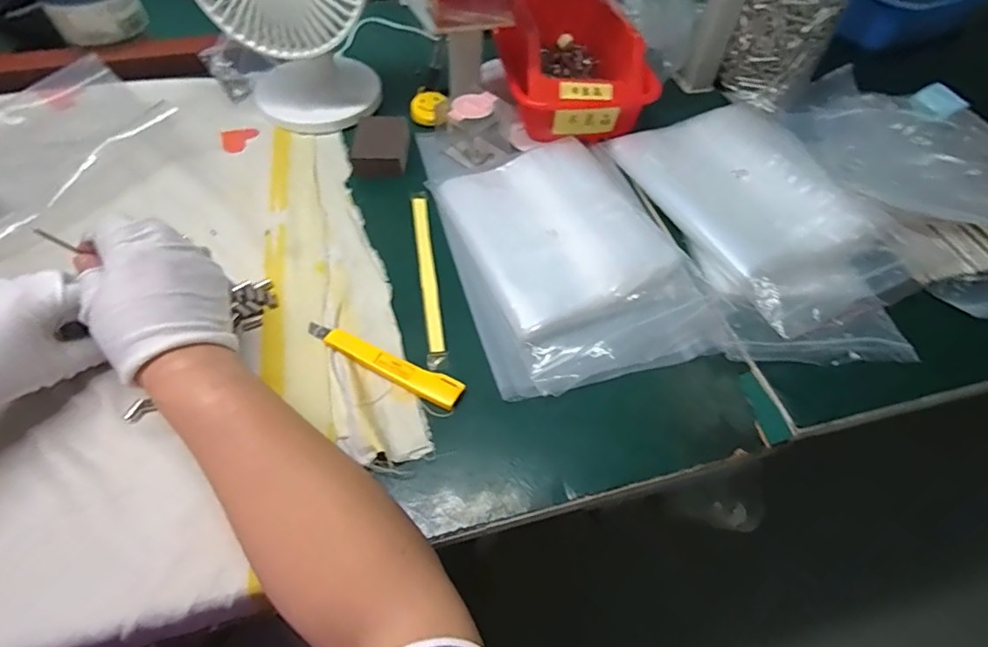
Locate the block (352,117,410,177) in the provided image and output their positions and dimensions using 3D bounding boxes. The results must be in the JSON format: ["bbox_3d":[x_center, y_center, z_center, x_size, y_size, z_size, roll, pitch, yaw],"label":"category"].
[{"bbox_3d":[-0.115,-0.180,0.525,0.054,0.024,0.072,2,54,-3],"label":"block"}]

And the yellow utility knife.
[{"bbox_3d":[-0.085,0.030,0.386,0.130,0.012,0.023,21,55,11],"label":"yellow utility knife"}]

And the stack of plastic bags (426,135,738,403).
[{"bbox_3d":[0.060,-0.066,0.447,0.185,0.036,0.249,-13,56,-13],"label":"stack of plastic bags"}]

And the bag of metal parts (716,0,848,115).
[{"bbox_3d":[0.317,-0.322,0.559,0.096,0.156,0.055,29,57,16],"label":"bag of metal parts"}]

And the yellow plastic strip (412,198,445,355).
[{"bbox_3d":[-0.058,-0.050,0.448,0.012,0.004,0.176,-6,54,-8],"label":"yellow plastic strip"}]

